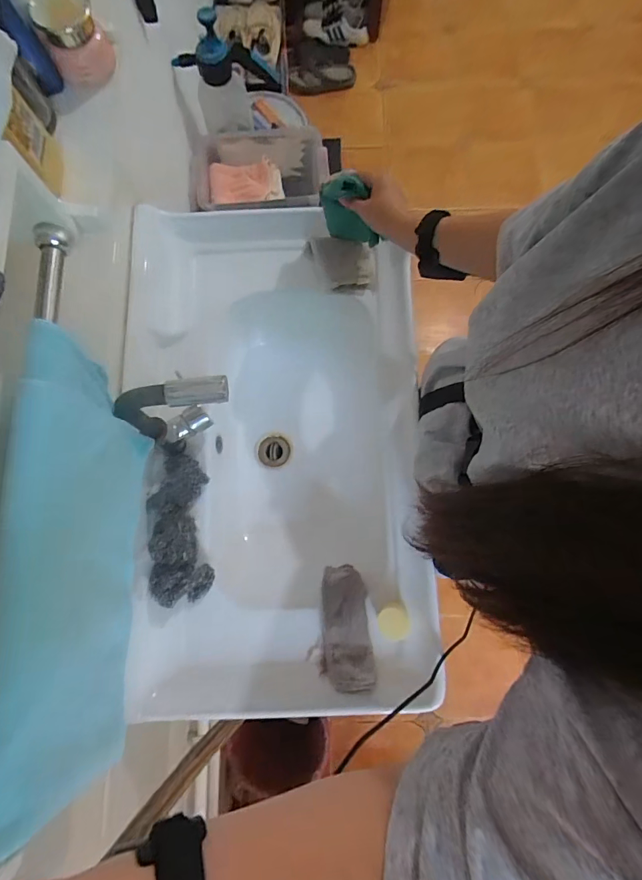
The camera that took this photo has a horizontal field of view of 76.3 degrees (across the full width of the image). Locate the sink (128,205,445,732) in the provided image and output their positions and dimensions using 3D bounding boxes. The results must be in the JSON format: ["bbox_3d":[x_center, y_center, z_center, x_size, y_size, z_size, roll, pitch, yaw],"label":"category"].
[{"bbox_3d":[-0.063,0.006,0.718,0.484,0.170,0.798,-6,79,-1],"label":"sink"}]

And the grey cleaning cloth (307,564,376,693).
[{"bbox_3d":[0.031,0.278,0.612,0.087,0.023,0.169,-6,72,7],"label":"grey cleaning cloth"}]

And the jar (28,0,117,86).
[{"bbox_3d":[-0.228,-0.375,0.381,0.055,0.050,0.049,-23,79,-4],"label":"jar"}]

